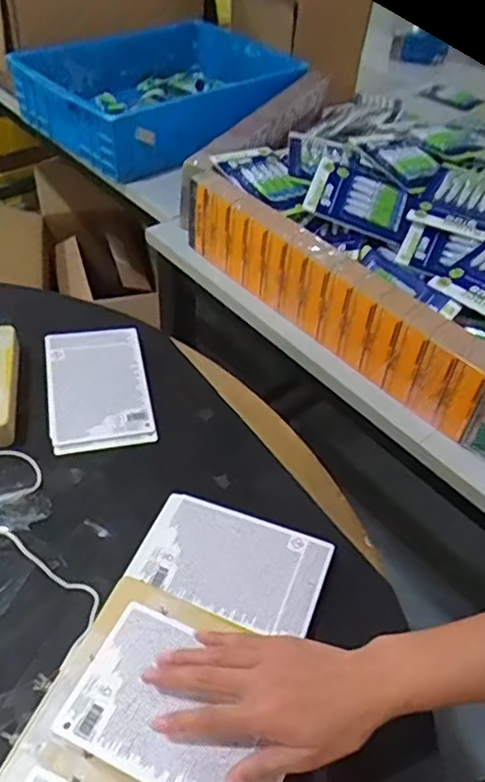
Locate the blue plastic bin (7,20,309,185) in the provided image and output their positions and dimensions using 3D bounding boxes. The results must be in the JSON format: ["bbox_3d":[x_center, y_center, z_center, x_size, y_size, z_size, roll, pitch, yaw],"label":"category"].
[{"bbox_3d":[-0.148,-0.614,1.253,0.429,0.117,0.505,33,52,25],"label":"blue plastic bin"}]

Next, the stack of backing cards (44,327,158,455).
[{"bbox_3d":[-0.176,-0.007,0.739,0.116,0.008,0.179,-8,54,-12],"label":"stack of backing cards"}]

